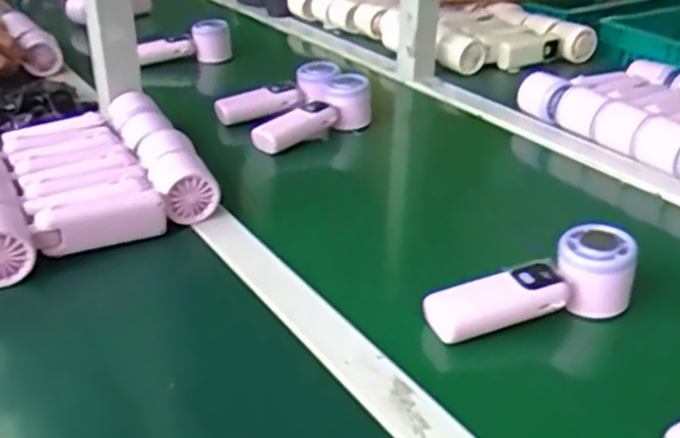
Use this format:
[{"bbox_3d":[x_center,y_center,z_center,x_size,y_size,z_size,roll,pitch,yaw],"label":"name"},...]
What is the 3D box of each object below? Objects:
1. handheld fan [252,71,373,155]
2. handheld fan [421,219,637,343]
[{"bbox_3d":[-0.035,-0.120,0.882,0.166,0.077,0.067,-20,35,-32],"label":"handheld fan"},{"bbox_3d":[0.145,0.050,0.556,0.163,0.057,0.048,-7,30,-13],"label":"handheld fan"}]

